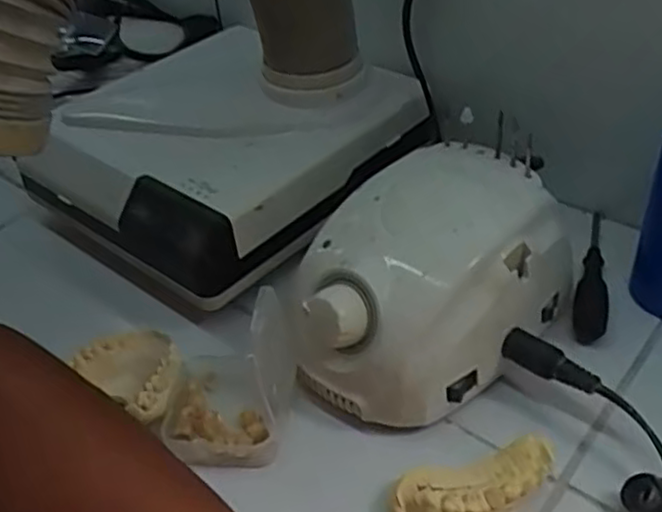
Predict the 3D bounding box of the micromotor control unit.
[{"bbox_3d":[0.046,0.015,0.364,0.099,0.081,0.134,26,50,33],"label":"micromotor control unit"}]

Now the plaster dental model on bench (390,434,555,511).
[{"bbox_3d":[0.061,0.101,0.309,0.069,0.023,0.031,-10,40,-4],"label":"plaster dental model on bench"}]

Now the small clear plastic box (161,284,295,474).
[{"bbox_3d":[-0.048,0.055,0.338,0.058,0.069,0.060,3,41,11],"label":"small clear plastic box"}]

